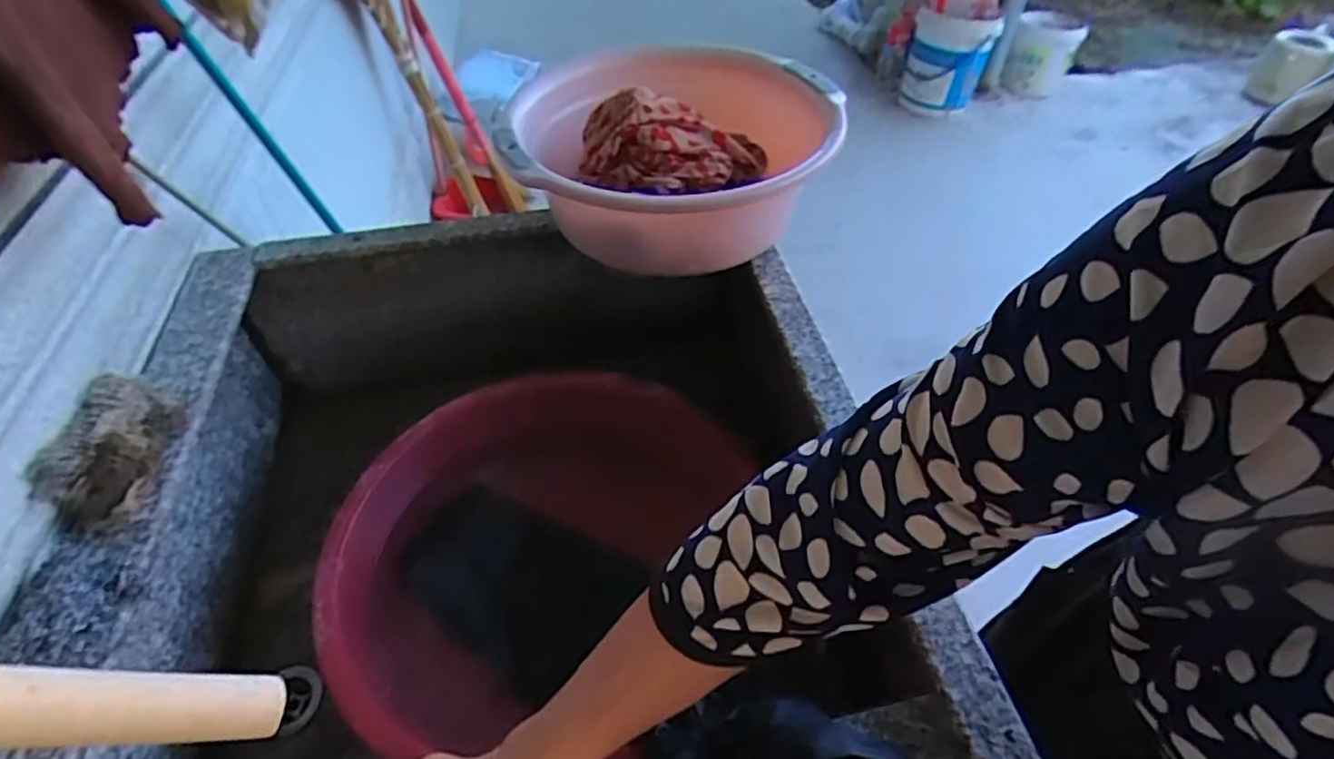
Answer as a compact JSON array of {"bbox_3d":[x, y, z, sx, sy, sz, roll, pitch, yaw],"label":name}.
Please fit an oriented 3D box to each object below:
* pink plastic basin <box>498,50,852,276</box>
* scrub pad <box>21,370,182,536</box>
[{"bbox_3d":[0.016,-0.227,0.688,0.334,0.129,0.334,0,47,0],"label":"pink plastic basin"},{"bbox_3d":[-0.406,0.051,0.490,0.054,0.050,0.120,-6,47,-6],"label":"scrub pad"}]

